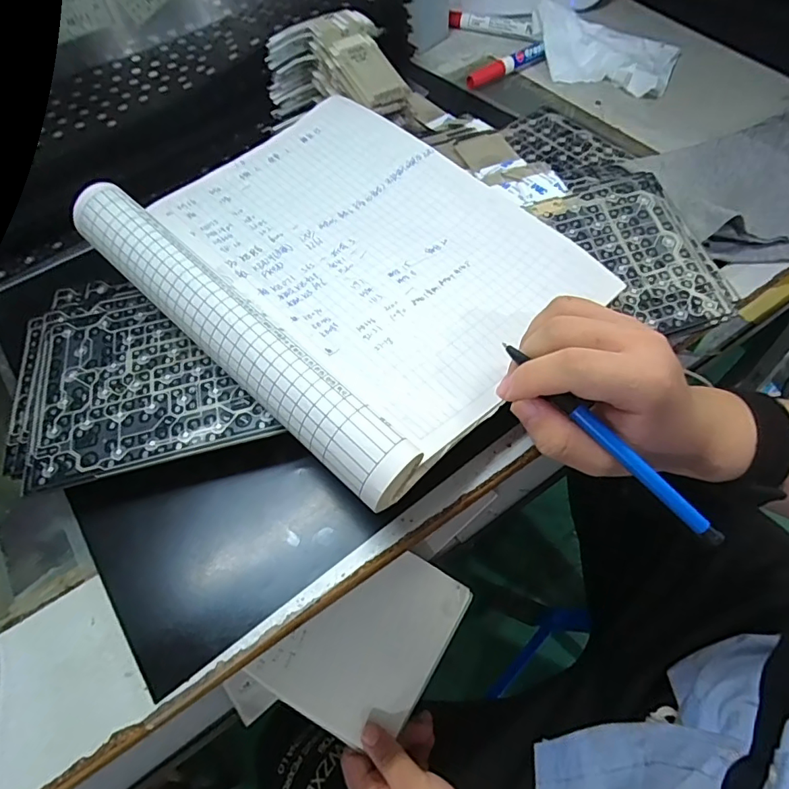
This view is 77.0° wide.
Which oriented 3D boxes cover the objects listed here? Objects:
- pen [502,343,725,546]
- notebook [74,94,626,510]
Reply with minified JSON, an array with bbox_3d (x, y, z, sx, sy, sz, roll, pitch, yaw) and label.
[{"bbox_3d":[0.108,0.022,0.251,0.009,0.008,0.140,-43,79,-16],"label":"pen"},{"bbox_3d":[-0.033,-0.103,0.325,0.286,0.047,0.229,39,73,20],"label":"notebook"}]

